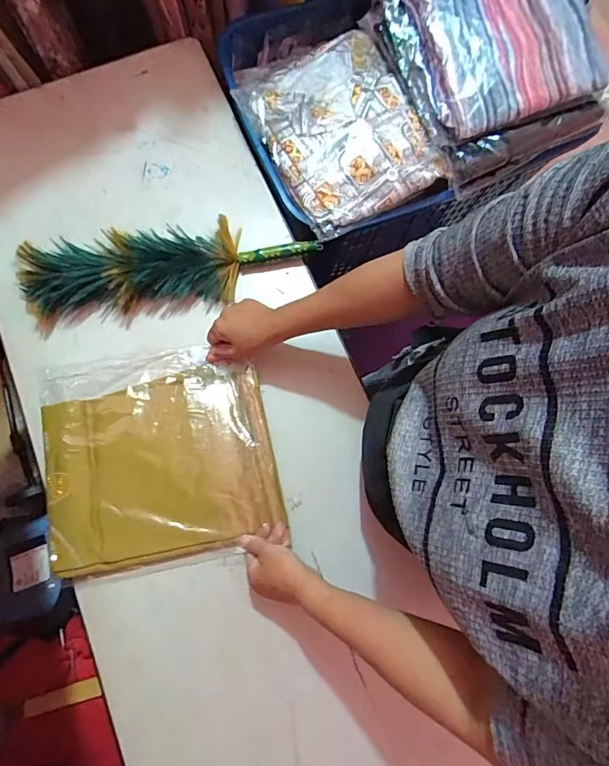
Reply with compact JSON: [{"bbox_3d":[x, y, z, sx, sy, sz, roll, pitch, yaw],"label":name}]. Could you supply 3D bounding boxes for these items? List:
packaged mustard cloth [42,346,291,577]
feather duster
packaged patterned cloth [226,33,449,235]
[{"bbox_3d":[-0.191,0.089,0.568,0.287,0.026,0.279,-12,77,-3],"label":"packaged mustard cloth"},{"bbox_3d":[-0.190,-0.173,0.611,0.399,0.058,0.124,-9,77,-3],"label":"feather duster"},{"bbox_3d":[0.048,-0.394,0.668,0.220,0.059,0.299,-27,78,-6],"label":"packaged patterned cloth"}]

